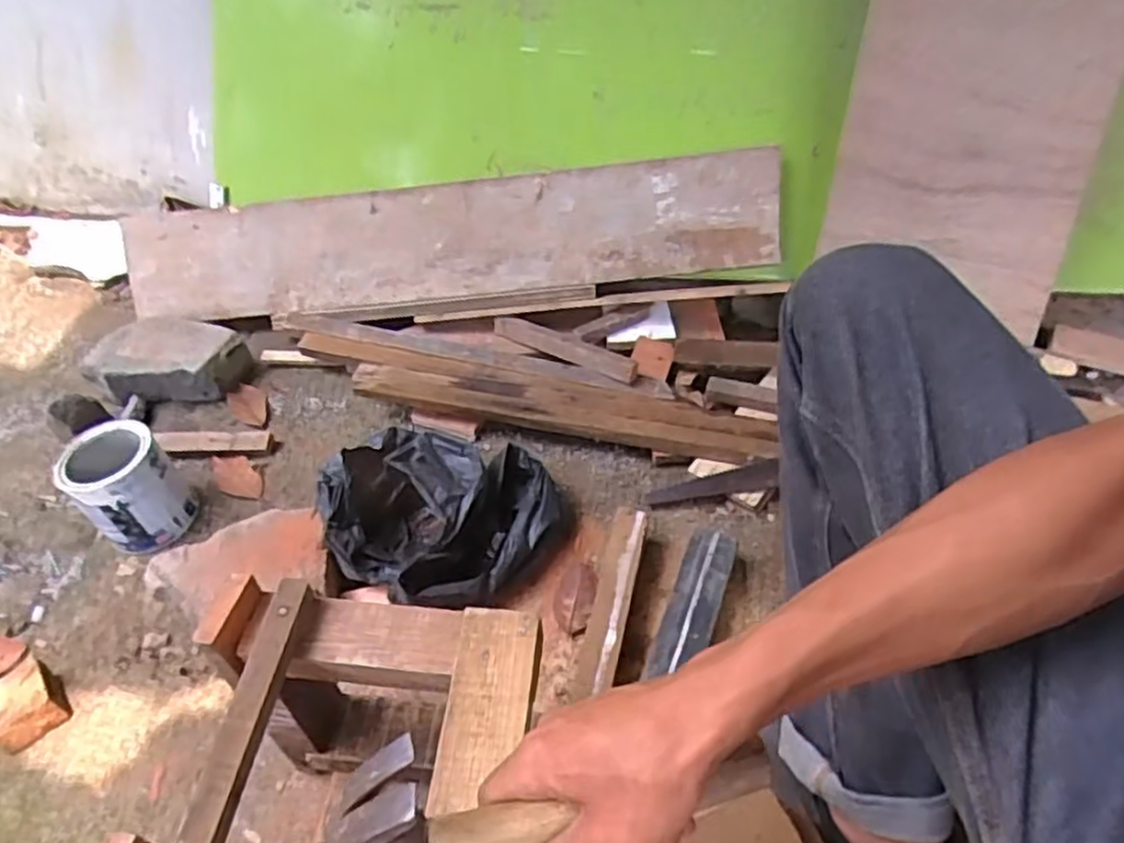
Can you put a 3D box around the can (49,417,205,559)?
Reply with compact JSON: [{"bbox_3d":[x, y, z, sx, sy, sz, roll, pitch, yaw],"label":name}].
[{"bbox_3d":[-0.527,0.080,0.899,0.110,0.126,0.115,-34,54,-26],"label":"can"}]

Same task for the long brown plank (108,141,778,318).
[{"bbox_3d":[-0.182,-0.275,1.120,0.994,0.167,0.030,-4,12,5],"label":"long brown plank"}]

